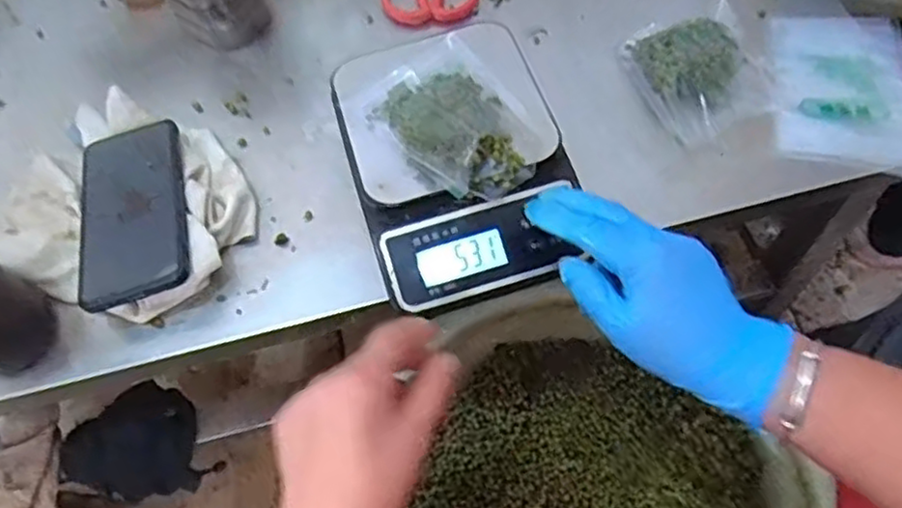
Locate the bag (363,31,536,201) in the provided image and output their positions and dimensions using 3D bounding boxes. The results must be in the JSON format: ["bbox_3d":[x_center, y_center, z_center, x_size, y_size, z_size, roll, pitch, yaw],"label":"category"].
[{"bbox_3d":[0.000,-0.098,0.504,0.091,0.035,0.129,-30,64,-12],"label":"bag"}]

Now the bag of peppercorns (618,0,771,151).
[{"bbox_3d":[0.197,-0.146,0.562,0.091,0.031,0.118,-17,62,-5],"label":"bag of peppercorns"}]

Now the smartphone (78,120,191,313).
[{"bbox_3d":[-0.239,-0.034,0.531,0.078,0.012,0.160,-20,56,-1],"label":"smartphone"}]

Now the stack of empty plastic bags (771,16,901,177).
[{"bbox_3d":[0.315,-0.129,0.560,0.113,0.011,0.157,6,62,7],"label":"stack of empty plastic bags"}]

